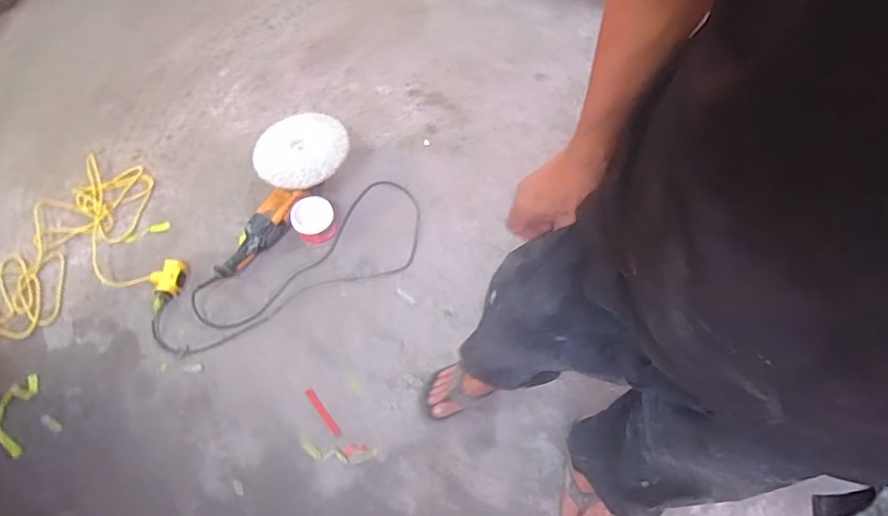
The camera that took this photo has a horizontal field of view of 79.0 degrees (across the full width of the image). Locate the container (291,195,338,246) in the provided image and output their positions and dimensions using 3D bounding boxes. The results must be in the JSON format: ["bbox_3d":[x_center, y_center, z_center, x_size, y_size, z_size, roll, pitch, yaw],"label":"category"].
[{"bbox_3d":[-0.335,-0.095,1.397,0.110,0.080,0.107,-21,63,-12],"label":"container"}]

